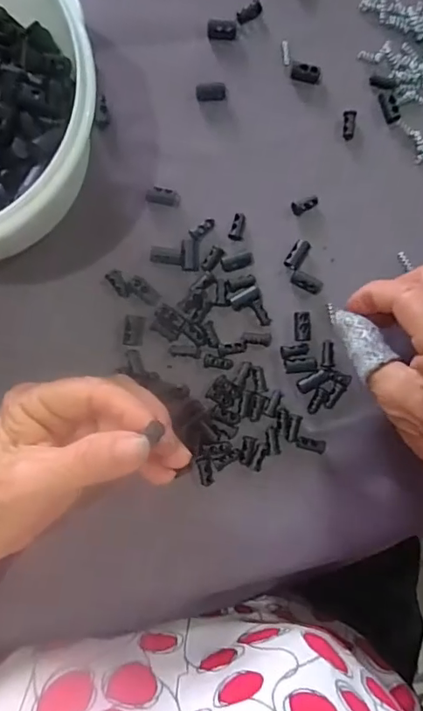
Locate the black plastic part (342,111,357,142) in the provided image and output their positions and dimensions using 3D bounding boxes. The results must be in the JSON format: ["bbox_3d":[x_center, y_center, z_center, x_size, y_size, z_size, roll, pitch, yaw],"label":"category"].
[{"bbox_3d":[0.088,-0.147,0.317,0.009,0.004,0.018,2,89,-5],"label":"black plastic part"}]

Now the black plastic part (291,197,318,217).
[{"bbox_3d":[0.059,-0.094,0.313,0.018,0.004,0.008,-22,91,-5],"label":"black plastic part"}]

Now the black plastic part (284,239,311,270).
[{"bbox_3d":[0.054,-0.063,0.312,0.010,0.007,0.019,32,86,-4],"label":"black plastic part"}]

